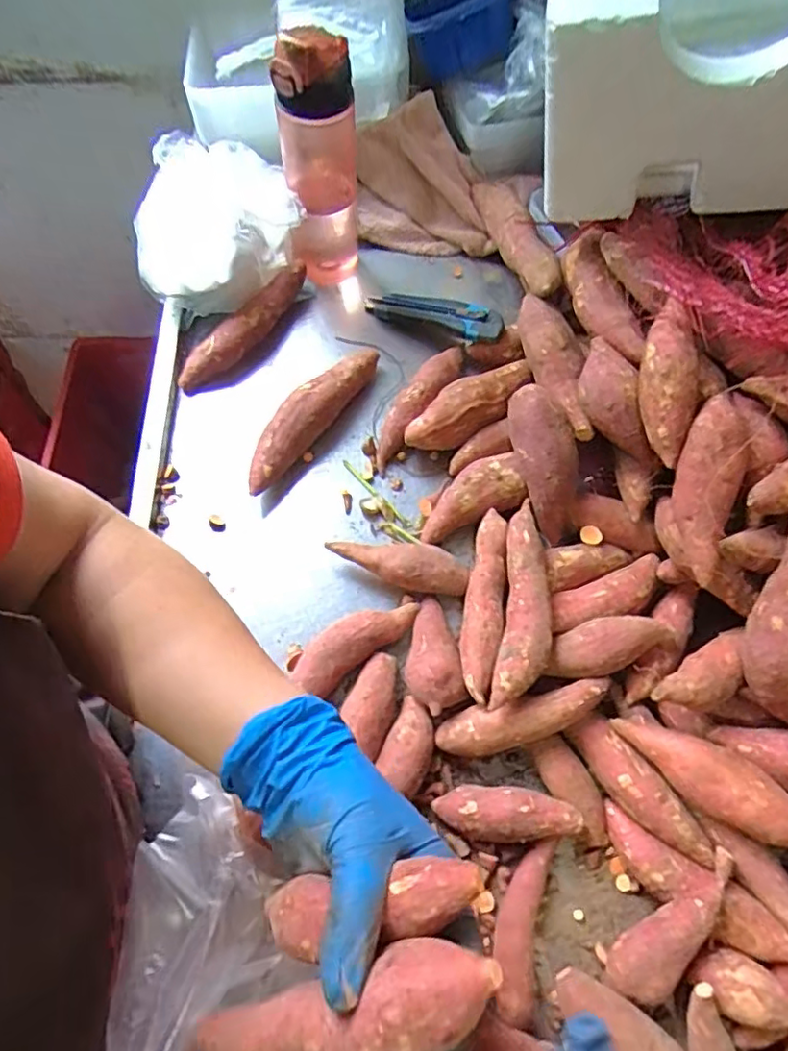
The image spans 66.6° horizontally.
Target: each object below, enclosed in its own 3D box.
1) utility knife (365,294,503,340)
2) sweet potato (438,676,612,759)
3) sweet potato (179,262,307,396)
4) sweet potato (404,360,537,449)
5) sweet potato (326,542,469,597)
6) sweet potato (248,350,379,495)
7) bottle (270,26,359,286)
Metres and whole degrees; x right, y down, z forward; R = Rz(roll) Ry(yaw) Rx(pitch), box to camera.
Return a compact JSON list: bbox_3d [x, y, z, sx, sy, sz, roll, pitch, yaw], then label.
[{"bbox_3d":[0.038,-0.222,0.626,0.152,0.021,0.031,20,67,24],"label":"utility knife"},{"bbox_3d":[0.098,0.146,0.452,0.131,0.029,0.034,-13,67,-6],"label":"sweet potato"},{"bbox_3d":[-0.150,-0.203,0.620,0.041,0.041,0.178,36,71,15],"label":"sweet potato"},{"bbox_3d":[0.073,-0.112,0.573,0.142,0.050,0.051,-35,71,-15],"label":"sweet potato"},{"bbox_3d":[0.004,0.035,0.520,0.118,0.037,0.038,9,66,4],"label":"sweet potato"},{"bbox_3d":[-0.079,-0.107,0.575,0.042,0.043,0.194,33,70,14],"label":"sweet potato"},{"bbox_3d":[-0.074,-0.357,0.588,0.071,0.215,0.082,-5,66,-2],"label":"bottle"}]

